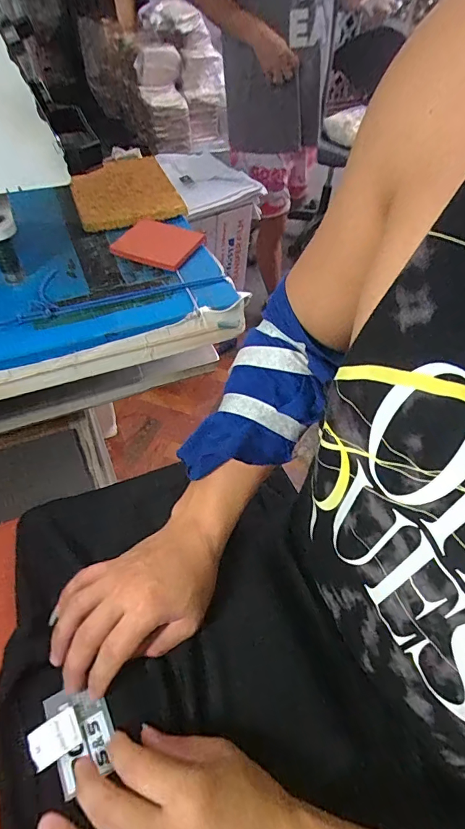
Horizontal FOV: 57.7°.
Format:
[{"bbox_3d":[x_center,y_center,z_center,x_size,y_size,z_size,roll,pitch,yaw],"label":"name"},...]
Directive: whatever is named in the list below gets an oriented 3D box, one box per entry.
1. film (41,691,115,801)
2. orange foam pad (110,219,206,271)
[{"bbox_3d":[-0.114,0.237,0.318,0.042,0.004,0.064,-20,52,-22],"label":"film"},{"bbox_3d":[-0.090,-0.212,0.518,0.091,0.007,0.085,21,54,13],"label":"orange foam pad"}]

